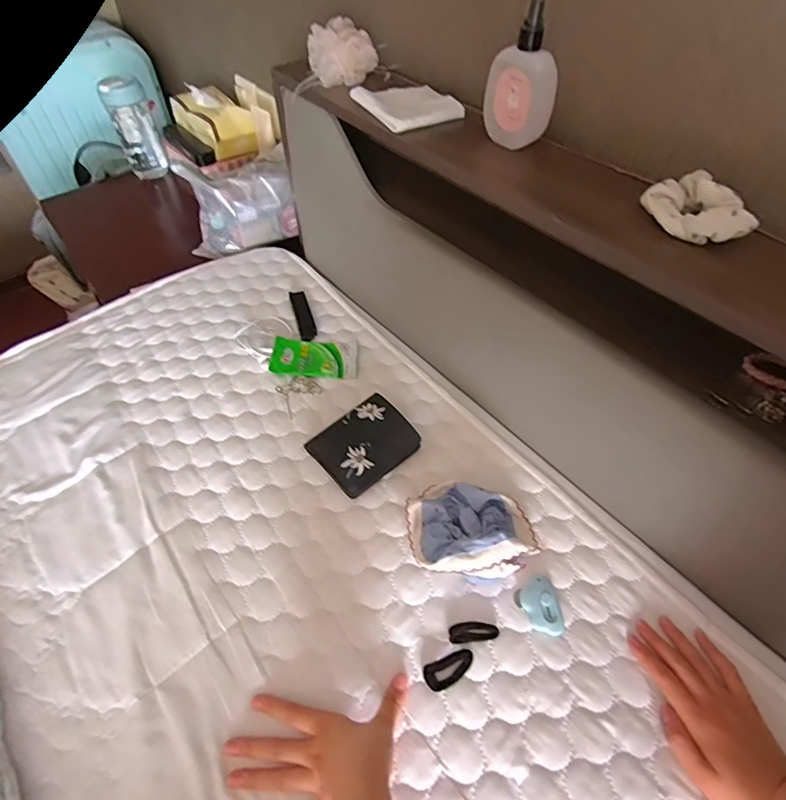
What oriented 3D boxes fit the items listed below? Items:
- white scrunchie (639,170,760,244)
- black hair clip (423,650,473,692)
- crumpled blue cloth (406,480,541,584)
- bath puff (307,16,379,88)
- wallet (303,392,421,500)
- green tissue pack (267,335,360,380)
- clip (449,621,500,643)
[{"bbox_3d":[0.263,-0.164,0.418,0.062,0.028,0.083,-17,53,-14],"label":"white scrunchie"},{"bbox_3d":[0.054,0.253,0.456,0.050,0.004,0.024,-17,54,-13],"label":"black hair clip"},{"bbox_3d":[0.083,0.138,0.510,0.135,0.058,0.103,10,52,8],"label":"crumpled blue cloth"},{"bbox_3d":[-0.066,-0.461,0.644,0.077,0.057,0.065,-19,53,-15],"label":"bath puff"},{"bbox_3d":[-0.034,0.052,0.590,0.112,0.036,0.093,-34,59,-24],"label":"wallet"},{"bbox_3d":[-0.111,-0.064,0.696,0.117,0.017,0.073,1,52,1],"label":"green tissue pack"},{"bbox_3d":[0.079,0.225,0.474,0.047,0.004,0.018,-4,52,-3],"label":"clip"}]

